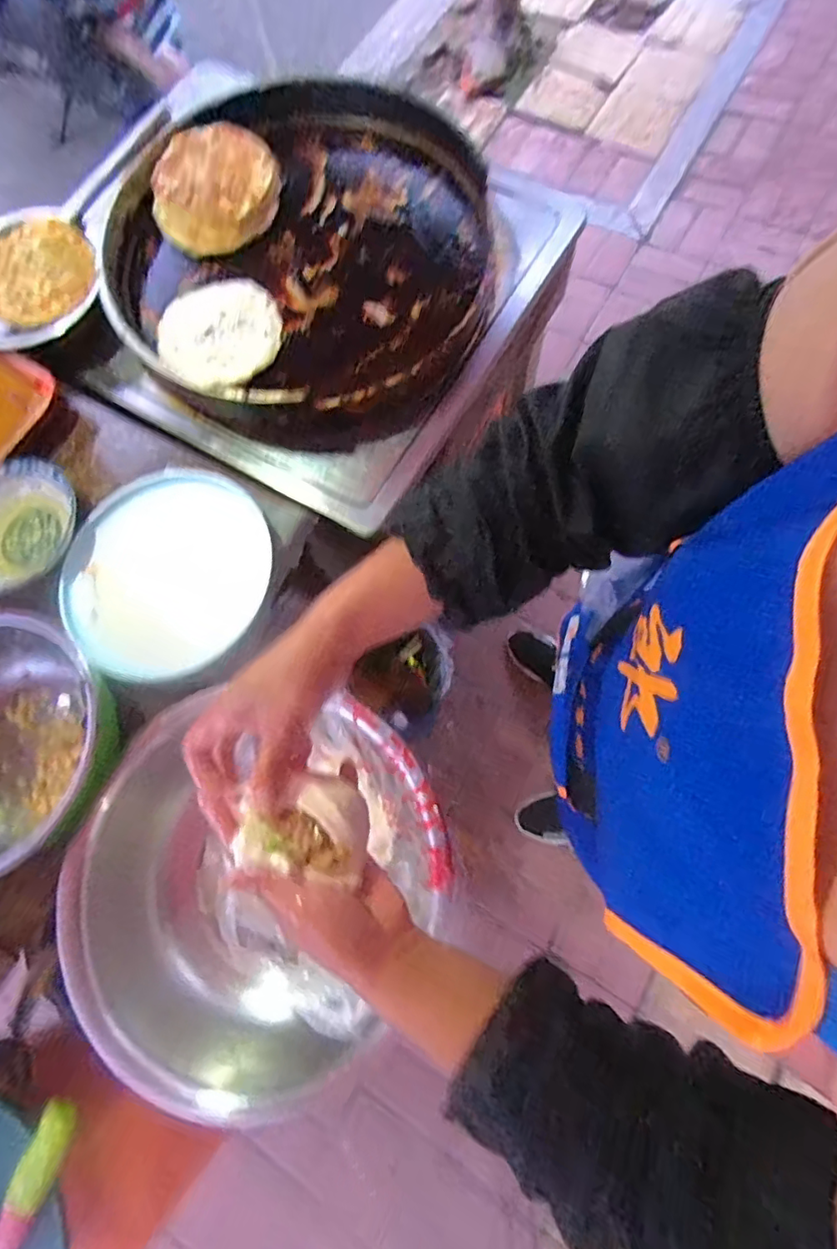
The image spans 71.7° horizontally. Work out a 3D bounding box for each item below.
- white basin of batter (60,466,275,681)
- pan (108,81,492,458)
[{"bbox_3d":[-0.305,-0.062,0.703,0.225,0.057,0.258,31,78,14],"label":"white basin of batter"},{"bbox_3d":[-0.153,-0.542,0.824,0.515,0.112,0.544,-2,72,5],"label":"pan"}]

